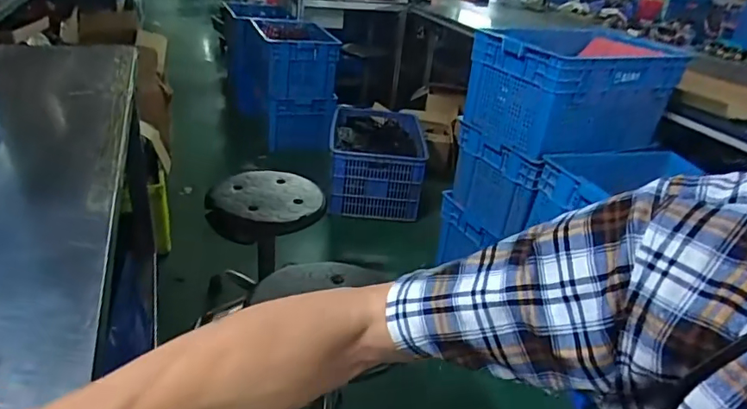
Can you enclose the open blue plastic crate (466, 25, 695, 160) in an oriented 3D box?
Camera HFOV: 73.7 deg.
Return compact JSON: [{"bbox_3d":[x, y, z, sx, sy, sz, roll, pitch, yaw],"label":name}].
[{"bbox_3d":[0.589,-0.341,1.511,0.535,0.308,0.361,-6,32,-23],"label":"open blue plastic crate"}]

